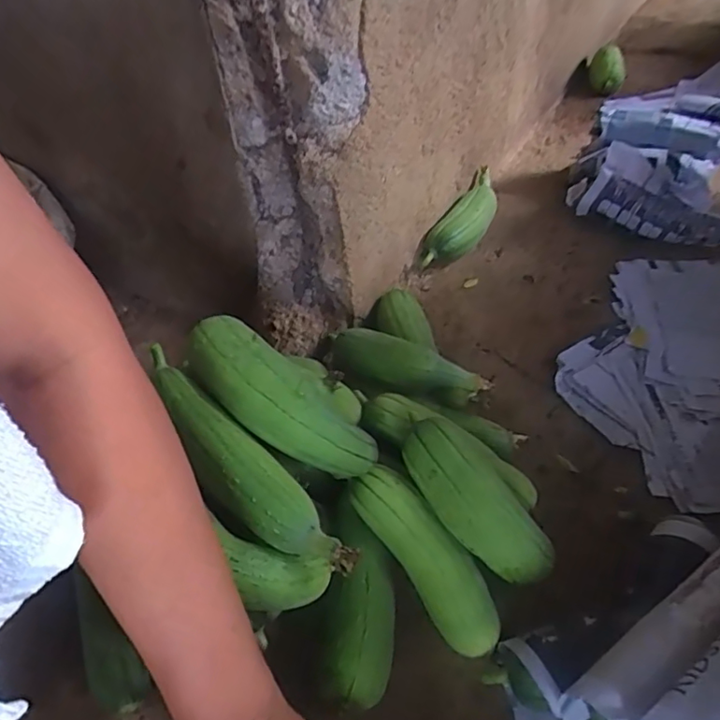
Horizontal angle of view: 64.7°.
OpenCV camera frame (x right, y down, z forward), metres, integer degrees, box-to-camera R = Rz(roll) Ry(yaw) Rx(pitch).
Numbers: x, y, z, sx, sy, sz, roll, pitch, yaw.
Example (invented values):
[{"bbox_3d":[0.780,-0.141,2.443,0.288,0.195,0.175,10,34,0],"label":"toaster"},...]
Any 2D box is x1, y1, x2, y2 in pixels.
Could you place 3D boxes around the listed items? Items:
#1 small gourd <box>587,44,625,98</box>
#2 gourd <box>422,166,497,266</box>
[{"bbox_3d":[0.516,-0.607,1.190,0.072,0.081,0.083,13,47,21],"label":"small gourd"},{"bbox_3d":[0.158,-0.199,0.829,0.056,0.056,0.227,17,49,24],"label":"gourd"}]

